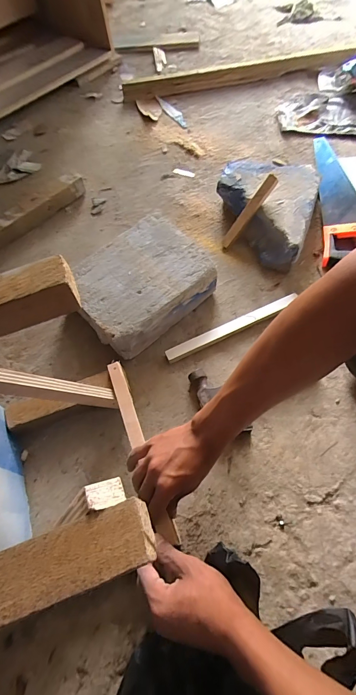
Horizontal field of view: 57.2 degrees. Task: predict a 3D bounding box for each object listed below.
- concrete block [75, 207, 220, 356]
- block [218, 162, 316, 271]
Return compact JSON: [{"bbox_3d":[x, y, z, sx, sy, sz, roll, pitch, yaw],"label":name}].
[{"bbox_3d":[-0.069,-0.123,0.628,0.247,0.073,0.210,-37,65,-14],"label":"concrete block"},{"bbox_3d":[0.174,-0.286,0.690,0.200,0.078,0.230,17,65,13],"label":"block"}]

